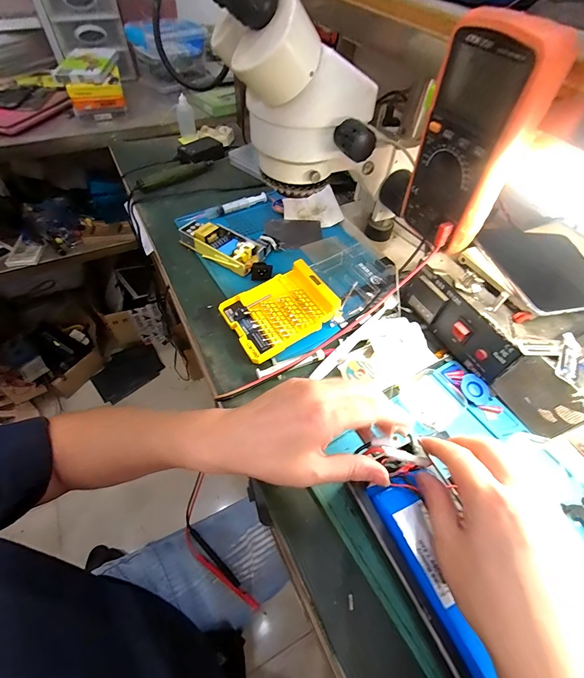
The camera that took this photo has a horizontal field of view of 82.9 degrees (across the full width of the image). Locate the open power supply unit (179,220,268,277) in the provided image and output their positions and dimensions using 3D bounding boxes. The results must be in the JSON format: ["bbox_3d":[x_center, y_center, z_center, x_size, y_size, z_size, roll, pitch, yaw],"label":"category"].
[{"bbox_3d":[-0.114,-0.149,0.524,0.133,0.027,0.068,28,56,17],"label":"open power supply unit"}]

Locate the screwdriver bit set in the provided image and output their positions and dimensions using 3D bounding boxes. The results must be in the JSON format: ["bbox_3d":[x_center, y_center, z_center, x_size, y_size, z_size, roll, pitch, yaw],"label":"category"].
[{"bbox_3d":[-0.018,-0.041,0.442,0.130,0.041,0.106,-26,58,-21],"label":"screwdriver bit set"}]

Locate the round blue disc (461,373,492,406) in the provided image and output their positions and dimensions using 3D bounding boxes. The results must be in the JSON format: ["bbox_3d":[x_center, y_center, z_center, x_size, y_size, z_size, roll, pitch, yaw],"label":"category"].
[{"bbox_3d":[0.219,0.063,0.395,0.033,0.011,0.036,2,53,-2],"label":"round blue disc"}]

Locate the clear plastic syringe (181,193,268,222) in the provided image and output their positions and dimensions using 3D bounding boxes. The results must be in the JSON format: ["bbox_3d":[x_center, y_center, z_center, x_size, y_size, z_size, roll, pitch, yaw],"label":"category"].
[{"bbox_3d":[-0.115,-0.234,0.596,0.155,0.019,0.019,-26,58,-21],"label":"clear plastic syringe"}]

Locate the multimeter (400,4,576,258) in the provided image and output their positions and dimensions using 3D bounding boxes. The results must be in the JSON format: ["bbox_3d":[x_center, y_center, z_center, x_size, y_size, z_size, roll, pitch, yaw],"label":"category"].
[{"bbox_3d":[0.158,-0.171,0.299,0.043,0.170,0.087,-21,57,-18],"label":"multimeter"}]

